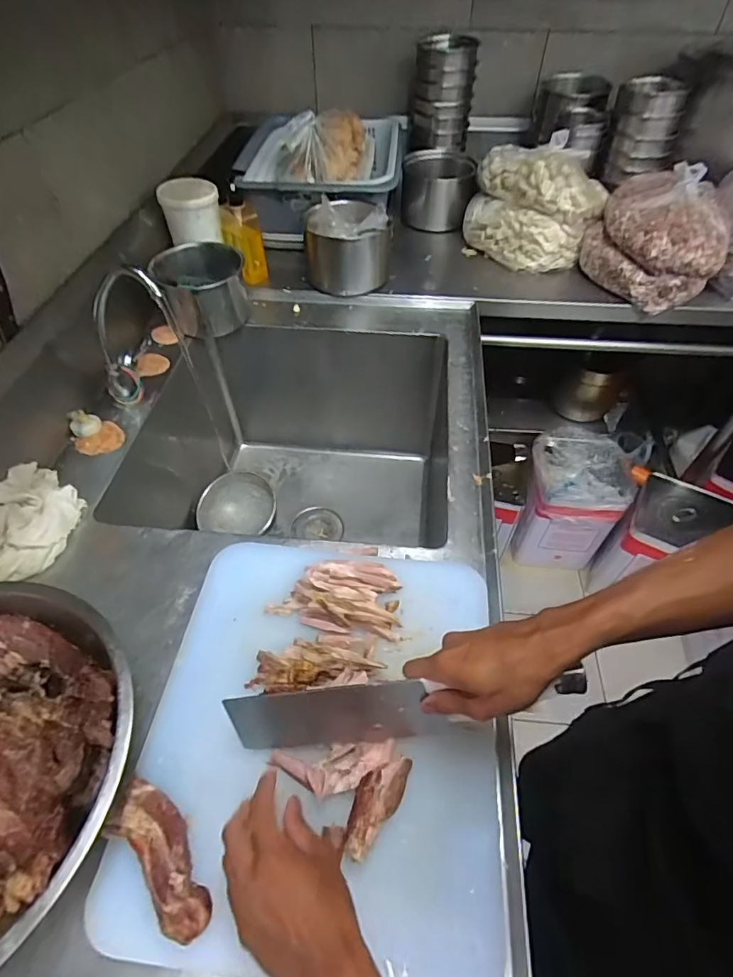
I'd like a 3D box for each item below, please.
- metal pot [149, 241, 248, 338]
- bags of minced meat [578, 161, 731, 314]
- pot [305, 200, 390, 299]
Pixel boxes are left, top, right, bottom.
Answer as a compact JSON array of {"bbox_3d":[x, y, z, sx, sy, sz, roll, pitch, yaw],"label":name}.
[{"bbox_3d":[-0.328,-0.402,0.986,0.169,0.127,0.143,-15,52,-13],"label":"metal pot"},{"bbox_3d":[0.613,-0.530,1.024,0.258,0.181,0.236,37,59,26],"label":"bags of minced meat"},{"bbox_3d":[-0.041,-0.522,1.069,0.179,0.152,0.167,-3,50,-3],"label":"pot"}]

